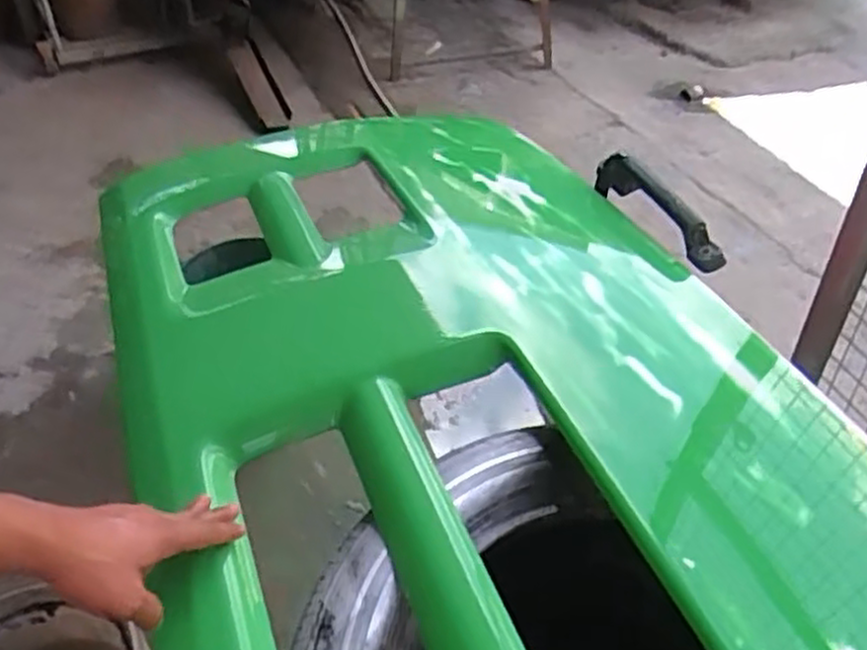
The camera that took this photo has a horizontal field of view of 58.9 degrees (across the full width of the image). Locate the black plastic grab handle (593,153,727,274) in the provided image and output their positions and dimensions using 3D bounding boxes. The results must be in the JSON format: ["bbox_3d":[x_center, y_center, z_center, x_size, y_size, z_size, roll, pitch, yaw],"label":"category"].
[{"bbox_3d":[0.305,-0.166,1.058,0.065,0.059,0.266,-11,41,-14],"label":"black plastic grab handle"}]

